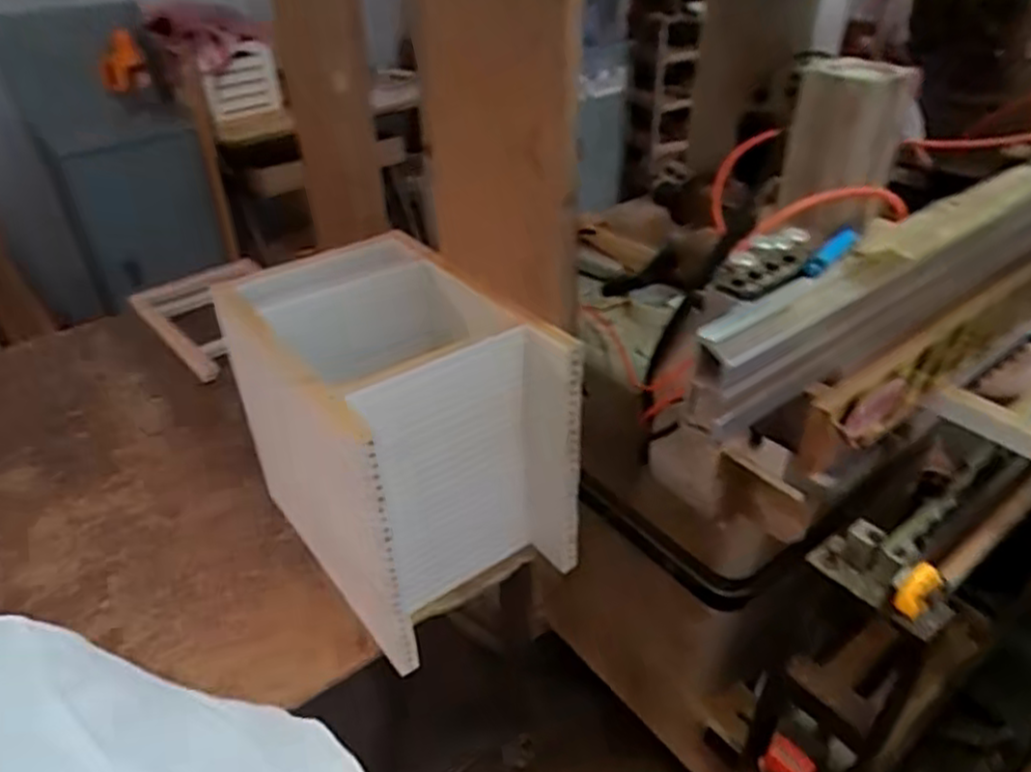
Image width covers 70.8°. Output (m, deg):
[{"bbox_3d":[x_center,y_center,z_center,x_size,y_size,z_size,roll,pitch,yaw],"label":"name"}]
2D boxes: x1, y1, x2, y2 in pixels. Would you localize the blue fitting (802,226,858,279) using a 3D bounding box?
[{"bbox_3d":[0.241,-0.102,0.549,0.016,0.011,0.079,25,44,32],"label":"blue fitting"}]

